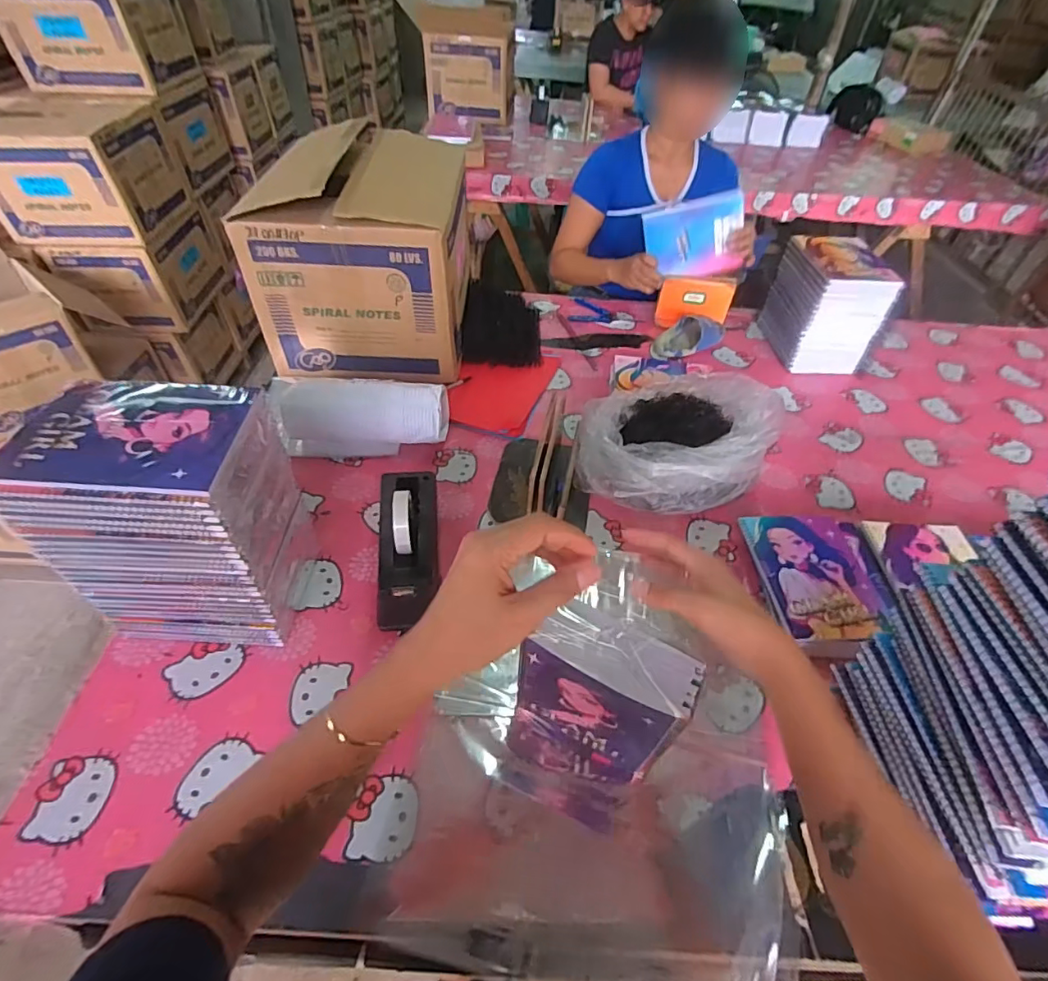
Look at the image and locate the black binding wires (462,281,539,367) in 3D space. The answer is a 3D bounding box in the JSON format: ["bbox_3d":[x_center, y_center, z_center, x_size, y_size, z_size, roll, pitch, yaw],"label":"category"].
[{"bbox_3d":[-0.041,-0.360,1.146,0.168,0.054,0.261,3,47,-3],"label":"black binding wires"}]

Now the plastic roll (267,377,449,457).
[{"bbox_3d":[-0.264,-0.114,0.870,0.279,0.098,0.088,-1,47,-5],"label":"plastic roll"}]

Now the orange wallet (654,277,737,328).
[{"bbox_3d":[0.381,-0.418,1.199,0.156,0.104,0.015,5,31,3],"label":"orange wallet"}]

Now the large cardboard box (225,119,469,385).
[{"bbox_3d":[-0.290,-0.444,1.021,0.345,0.316,0.376,2,47,-3],"label":"large cardboard box"}]

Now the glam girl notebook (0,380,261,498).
[{"bbox_3d":[-0.370,-0.056,0.505,0.192,0.011,0.149,3,47,-2],"label":"glam girl notebook"}]

